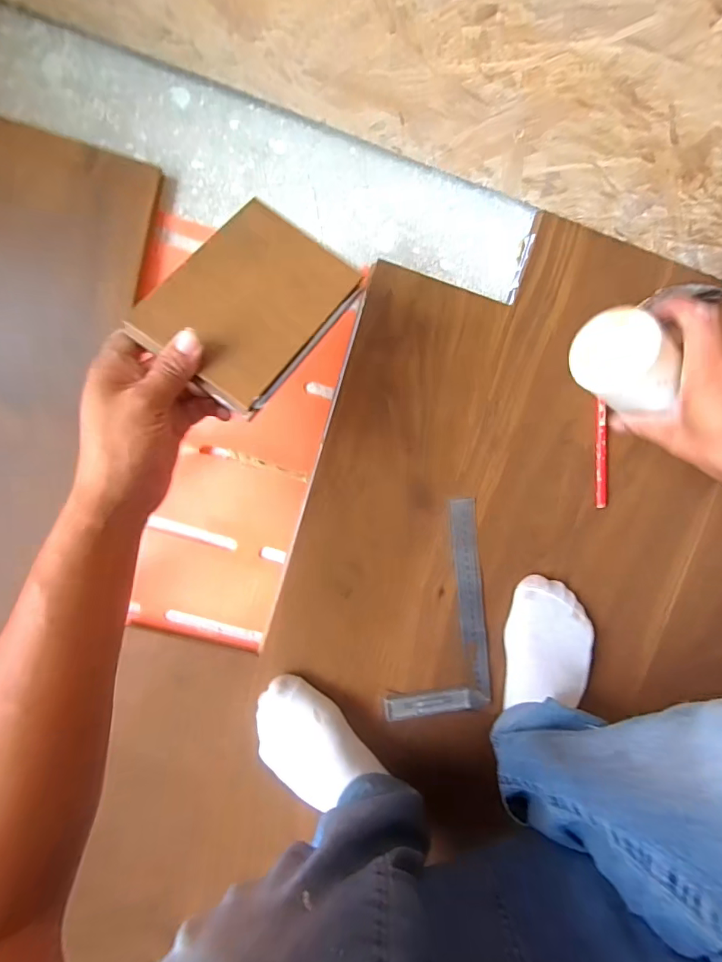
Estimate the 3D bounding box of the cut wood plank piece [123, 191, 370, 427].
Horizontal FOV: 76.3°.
[{"bbox_3d":[-0.082,-0.136,0.350,0.109,0.008,0.150,38,74,-7],"label":"cut wood plank piece"}]

